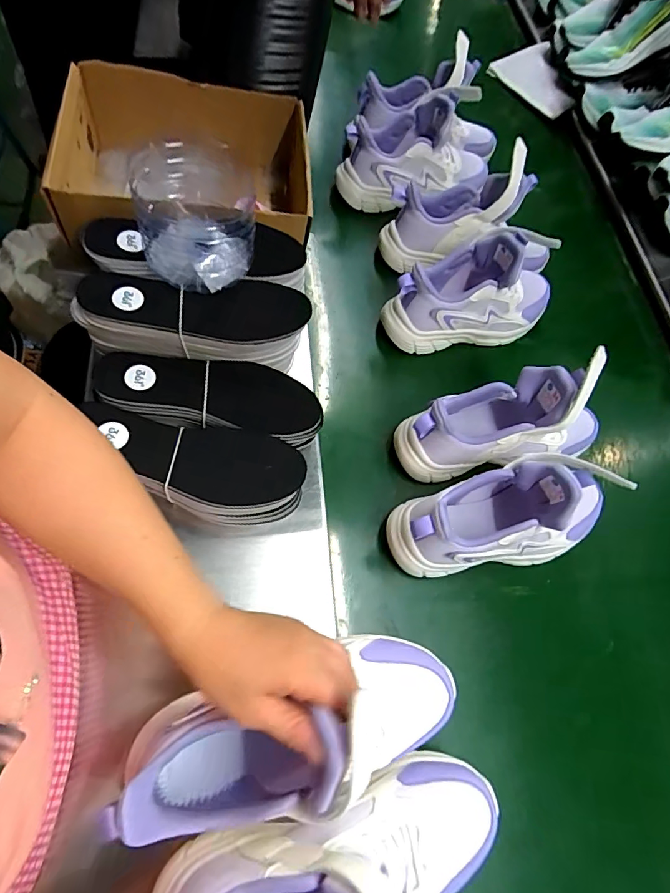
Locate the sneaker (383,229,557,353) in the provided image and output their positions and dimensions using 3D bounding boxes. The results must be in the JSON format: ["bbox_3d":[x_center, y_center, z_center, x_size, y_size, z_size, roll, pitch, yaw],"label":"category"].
[{"bbox_3d":[0.177,-0.191,0.576,0.236,0.147,0.082,-13,63,-10],"label":"sneaker"}]

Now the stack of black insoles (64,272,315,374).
[{"bbox_3d":[-0.133,-0.130,0.446,0.204,0.064,0.072,3,62,-2],"label":"stack of black insoles"}]

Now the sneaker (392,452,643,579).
[{"bbox_3d":[0.171,0.067,0.454,0.226,0.160,0.076,-7,62,-7],"label":"sneaker"}]

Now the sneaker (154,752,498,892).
[{"bbox_3d":[0.015,0.274,0.278,0.240,0.141,0.089,-4,61,-23],"label":"sneaker"}]

